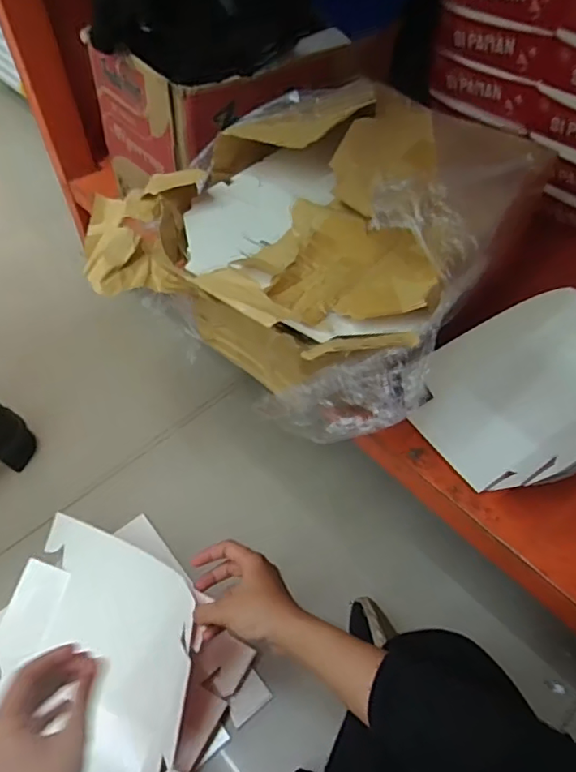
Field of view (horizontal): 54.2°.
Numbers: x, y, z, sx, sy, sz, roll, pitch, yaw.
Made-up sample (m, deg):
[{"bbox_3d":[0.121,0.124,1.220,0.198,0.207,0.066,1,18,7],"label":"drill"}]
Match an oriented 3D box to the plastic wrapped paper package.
[{"bbox_3d":[0.033,-0.157,0.630,0.353,0.192,0.371,28,58,20],"label":"plastic wrapped paper package"}]

